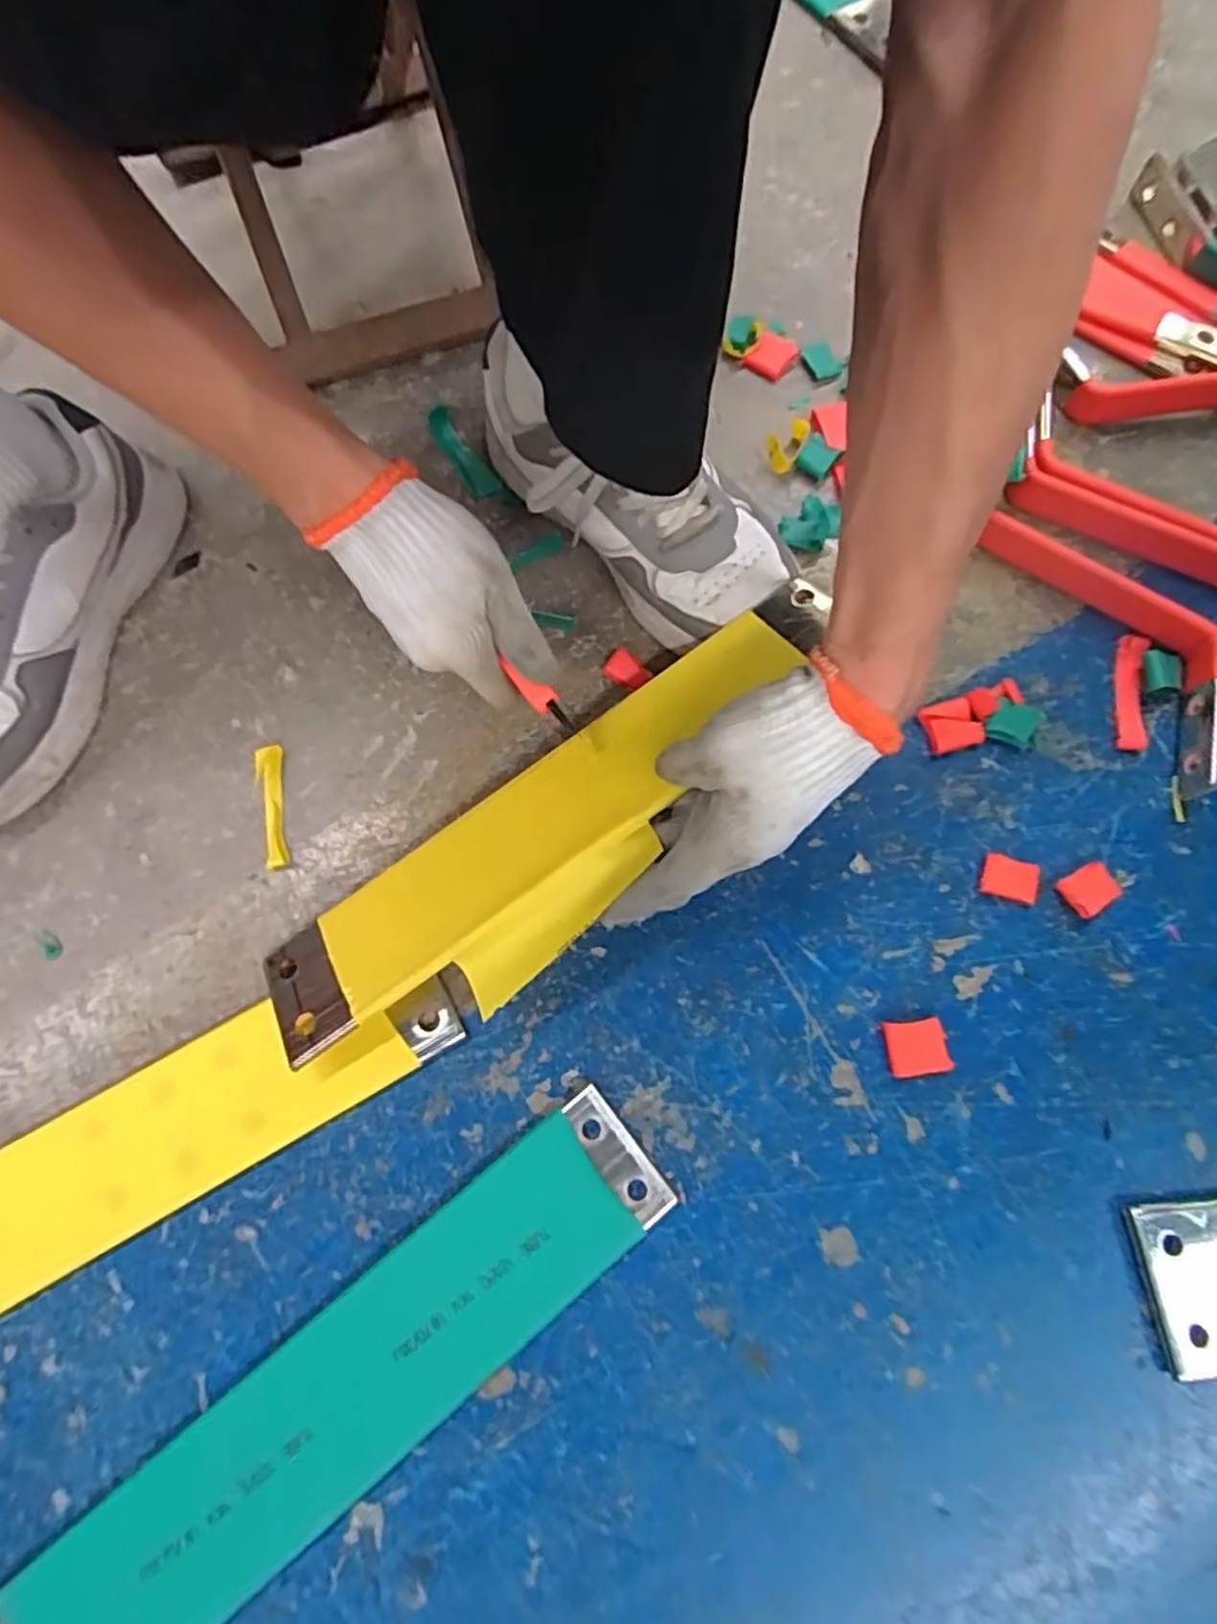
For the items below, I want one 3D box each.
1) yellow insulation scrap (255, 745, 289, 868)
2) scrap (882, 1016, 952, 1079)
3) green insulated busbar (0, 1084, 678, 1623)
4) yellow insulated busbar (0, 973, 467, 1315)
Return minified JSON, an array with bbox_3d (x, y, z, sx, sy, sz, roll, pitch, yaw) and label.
[{"bbox_3d":[-0.221,-0.003,0.474,0.018,0.008,0.083,-10,73,-1],"label":"yellow insulation scrap"},{"bbox_3d":[0.177,0.135,0.417,0.034,0.008,0.030,-5,73,0],"label":"scrap"},{"bbox_3d":[-0.138,0.304,0.378,0.386,0.012,0.081,-38,76,-9],"label":"green insulated busbar"},{"bbox_3d":[-0.277,0.198,0.415,0.396,0.012,0.080,-29,74,-7],"label":"yellow insulated busbar"}]

